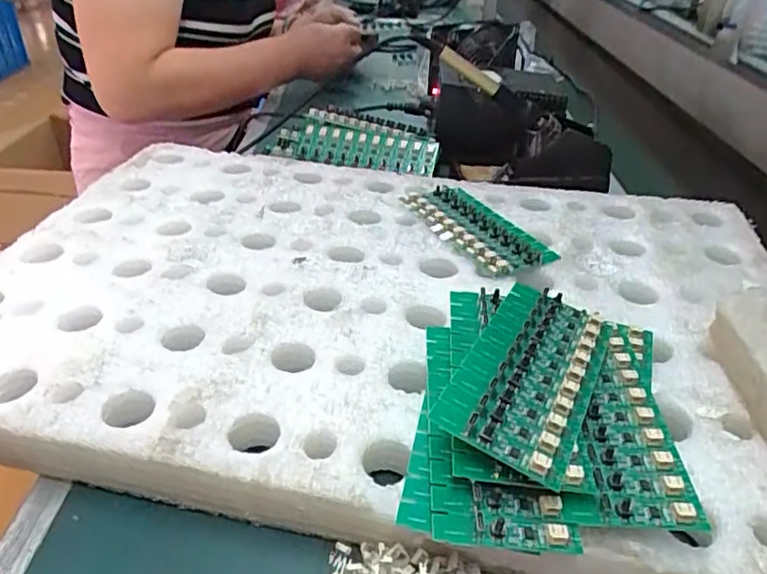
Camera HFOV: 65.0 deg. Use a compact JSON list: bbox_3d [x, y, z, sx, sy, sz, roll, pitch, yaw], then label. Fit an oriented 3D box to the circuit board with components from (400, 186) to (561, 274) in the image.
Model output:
[{"bbox_3d":[0.071,-0.052,0.489,0.064,0.008,0.136,-20,40,-29],"label":"circuit board with components"}]

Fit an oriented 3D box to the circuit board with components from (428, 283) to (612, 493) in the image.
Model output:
[{"bbox_3d":[0.078,0.040,0.313,0.064,0.007,0.137,26,37,15],"label":"circuit board with components"}]

